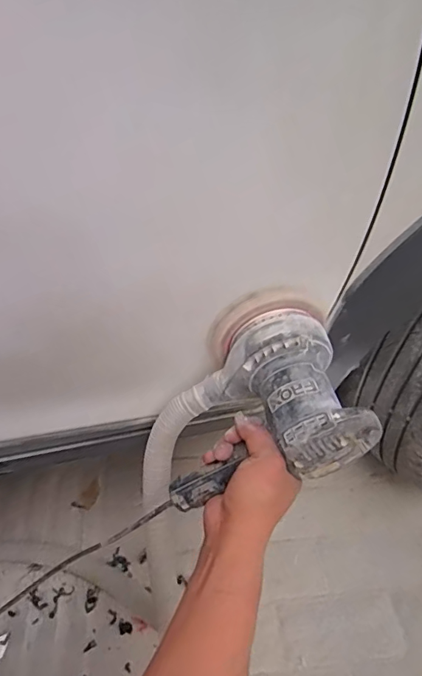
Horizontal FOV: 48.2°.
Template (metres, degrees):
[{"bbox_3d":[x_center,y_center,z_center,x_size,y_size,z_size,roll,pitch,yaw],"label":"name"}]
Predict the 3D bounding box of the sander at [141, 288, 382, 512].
[{"bbox_3d":[0.037,0.102,0.539,0.125,0.289,0.195,19,34,-47],"label":"sander"}]

